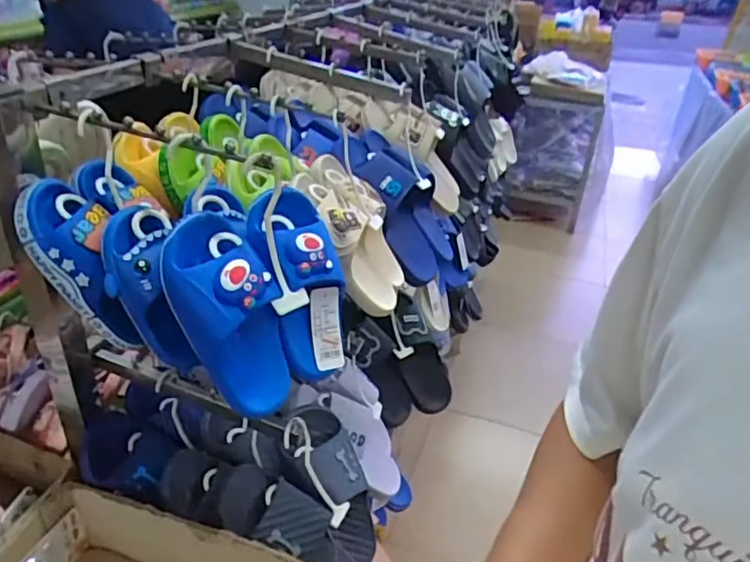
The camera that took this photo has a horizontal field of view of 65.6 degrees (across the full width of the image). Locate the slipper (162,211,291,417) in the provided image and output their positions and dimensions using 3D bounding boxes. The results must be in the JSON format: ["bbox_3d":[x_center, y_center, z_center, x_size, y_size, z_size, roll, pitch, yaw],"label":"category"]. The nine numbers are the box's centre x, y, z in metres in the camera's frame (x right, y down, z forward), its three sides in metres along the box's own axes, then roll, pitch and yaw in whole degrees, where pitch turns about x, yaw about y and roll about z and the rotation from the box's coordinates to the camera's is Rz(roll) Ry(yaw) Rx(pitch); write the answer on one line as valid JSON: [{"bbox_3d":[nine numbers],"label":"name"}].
[{"bbox_3d":[-0.136,0.035,0.596,0.074,0.210,0.100,-3,19,44],"label":"slipper"}]

